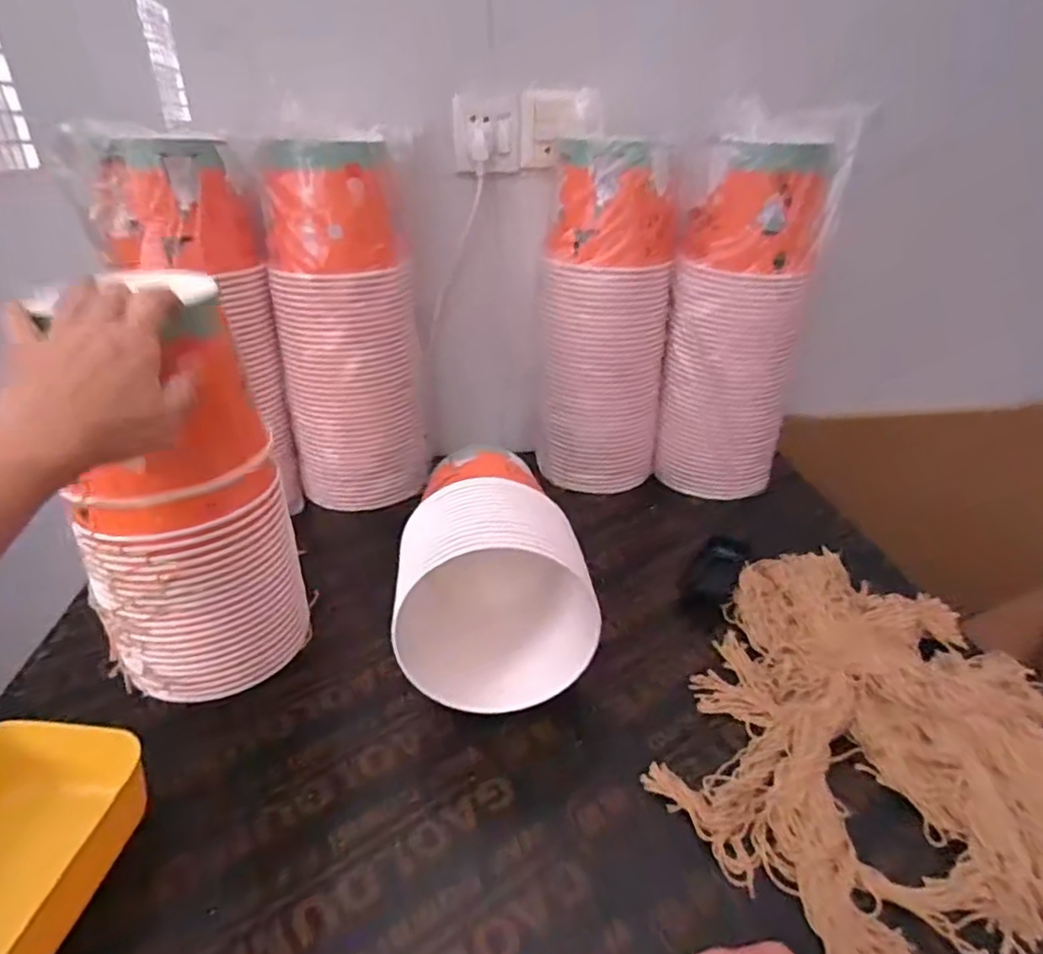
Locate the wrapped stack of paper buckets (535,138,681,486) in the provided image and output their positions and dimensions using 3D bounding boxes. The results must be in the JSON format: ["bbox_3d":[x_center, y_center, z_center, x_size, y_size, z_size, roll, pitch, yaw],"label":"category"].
[{"bbox_3d":[0.109,-0.198,0.832,0.162,0.416,0.127,4,29,11],"label":"wrapped stack of paper buckets"}]

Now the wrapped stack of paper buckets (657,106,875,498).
[{"bbox_3d":[0.282,-0.195,0.813,0.171,0.423,0.135,12,32,24],"label":"wrapped stack of paper buckets"}]

